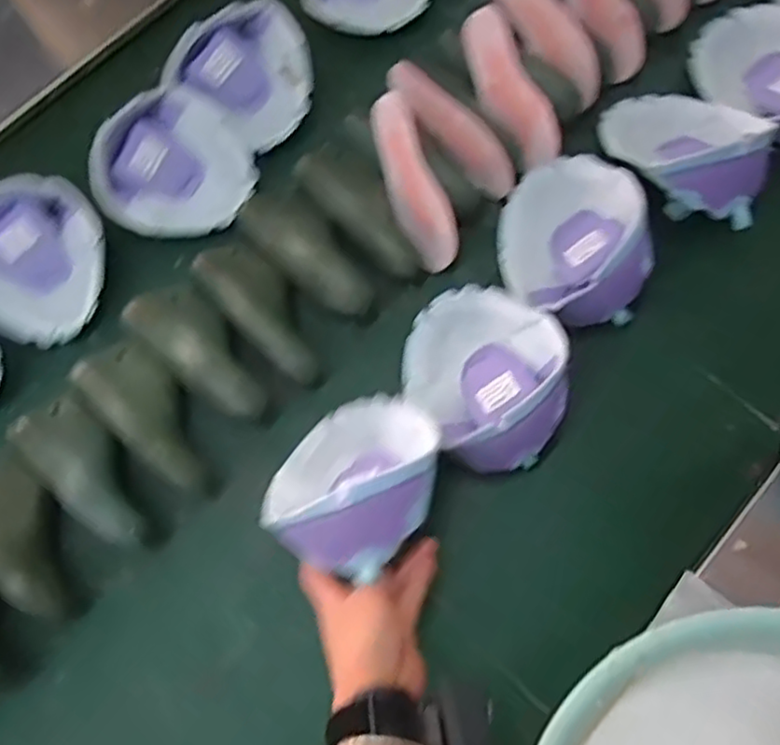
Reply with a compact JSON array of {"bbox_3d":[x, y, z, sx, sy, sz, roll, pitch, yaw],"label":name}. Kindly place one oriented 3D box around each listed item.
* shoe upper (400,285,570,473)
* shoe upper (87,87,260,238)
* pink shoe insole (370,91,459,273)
[{"bbox_3d":[0.083,0.005,0.595,0.132,0.065,0.172,-28,72,-7],"label":"shoe upper"},{"bbox_3d":[-0.207,-0.203,0.663,0.142,0.027,0.142,1,84,-8],"label":"shoe upper"},{"bbox_3d":[0.022,-0.177,0.638,0.042,0.034,0.162,-21,93,-5],"label":"pink shoe insole"}]

